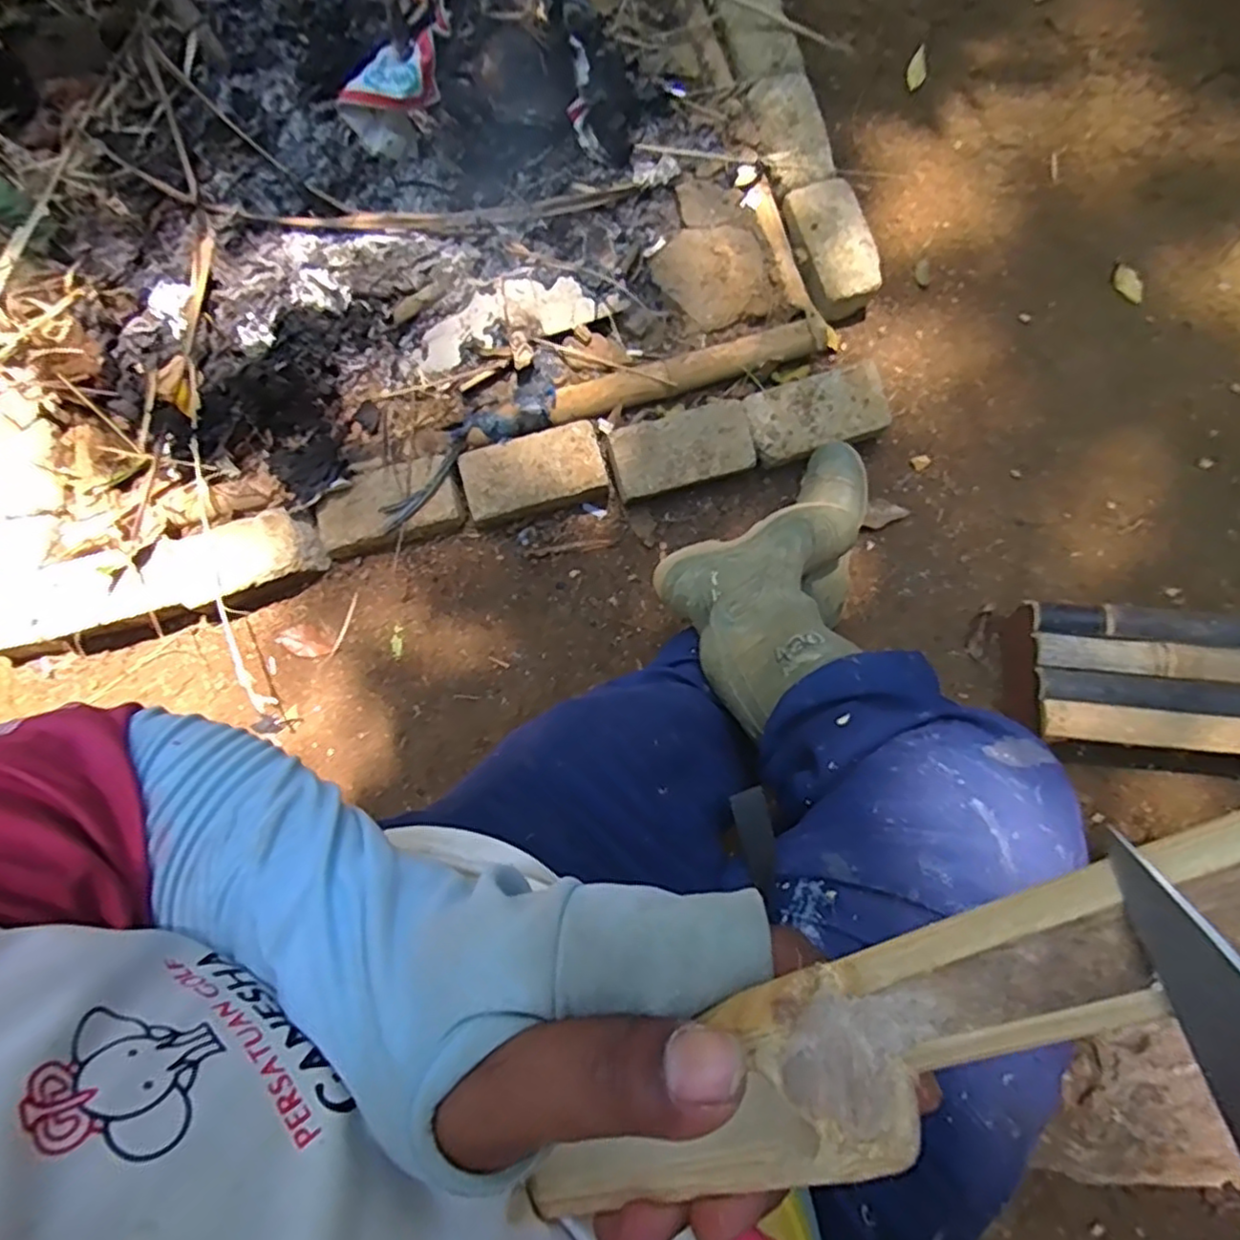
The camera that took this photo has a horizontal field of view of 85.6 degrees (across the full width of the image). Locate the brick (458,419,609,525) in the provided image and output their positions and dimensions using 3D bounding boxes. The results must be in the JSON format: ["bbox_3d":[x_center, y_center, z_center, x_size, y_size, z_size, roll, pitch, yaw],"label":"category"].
[{"bbox_3d":[-0.129,-0.222,1.027,0.211,0.055,0.115,-18,74,1],"label":"brick"}]

